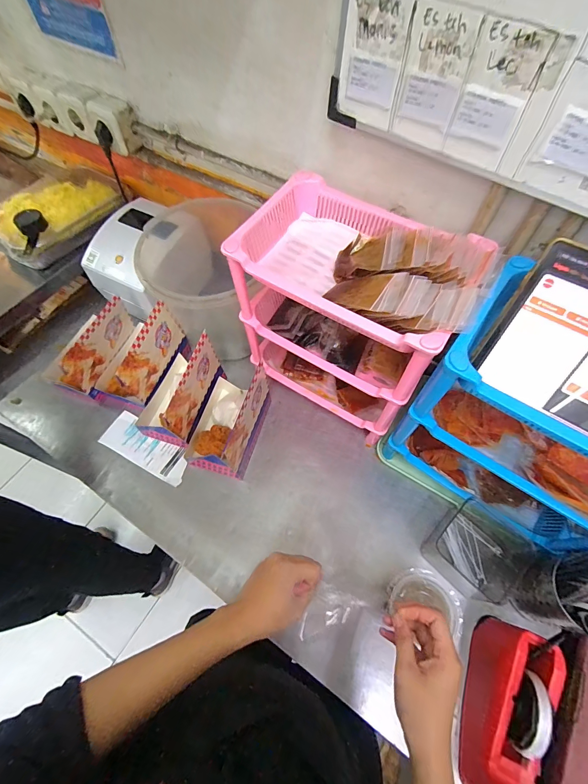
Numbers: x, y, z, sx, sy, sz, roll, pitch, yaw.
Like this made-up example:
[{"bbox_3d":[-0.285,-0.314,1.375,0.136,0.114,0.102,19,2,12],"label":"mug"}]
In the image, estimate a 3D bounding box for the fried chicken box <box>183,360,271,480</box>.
[{"bbox_3d":[-0.127,0.036,0.604,0.118,0.142,0.182,14,63,8],"label":"fried chicken box"}]

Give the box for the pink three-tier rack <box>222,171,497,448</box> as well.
[{"bbox_3d":[0.083,-0.113,0.568,0.296,0.331,0.209,29,66,15],"label":"pink three-tier rack"}]

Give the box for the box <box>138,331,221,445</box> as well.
[{"bbox_3d":[-0.216,-0.017,0.631,0.106,0.148,0.199,16,63,9],"label":"box"}]

